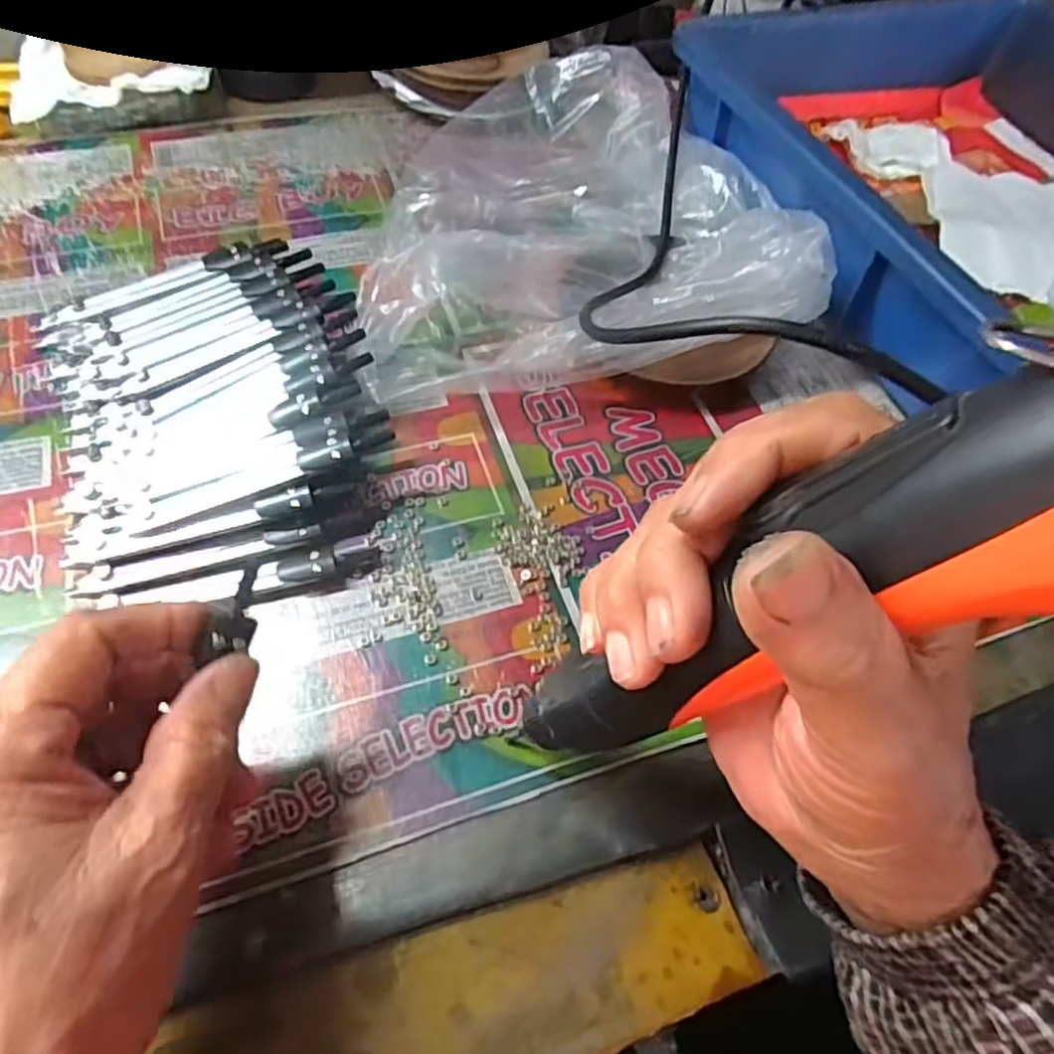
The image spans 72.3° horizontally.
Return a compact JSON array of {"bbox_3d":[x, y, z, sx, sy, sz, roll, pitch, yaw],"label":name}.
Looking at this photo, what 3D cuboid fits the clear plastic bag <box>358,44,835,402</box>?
[{"bbox_3d":[0.016,-0.187,0.406,0.226,0.059,0.252,-8,59,-10],"label":"clear plastic bag"}]

